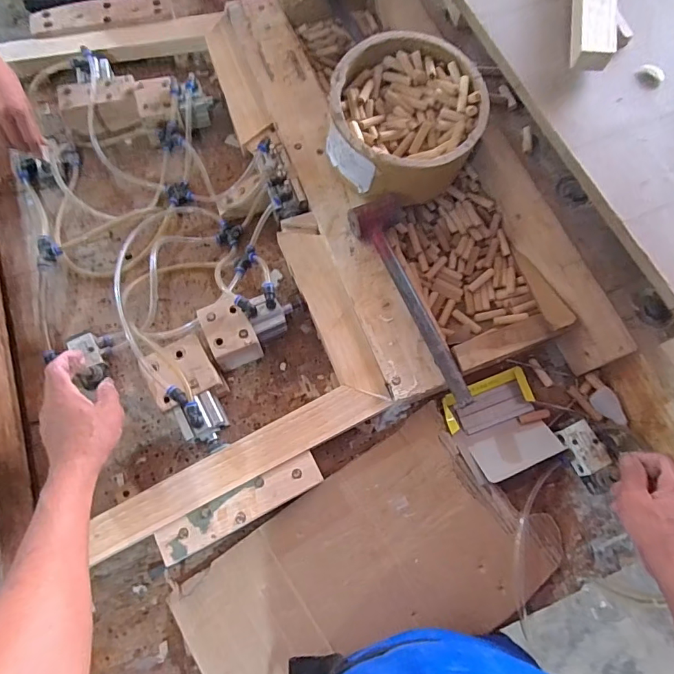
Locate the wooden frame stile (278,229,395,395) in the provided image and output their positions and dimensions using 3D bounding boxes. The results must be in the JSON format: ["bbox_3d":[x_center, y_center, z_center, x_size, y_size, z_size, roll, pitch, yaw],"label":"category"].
[{"bbox_3d":[-0.008,-0.040,0.649,0.061,0.020,0.280,-20,73,-8],"label":"wooden frame stile"}]

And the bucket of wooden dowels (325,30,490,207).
[{"bbox_3d":[0.101,-0.317,0.667,0.211,0.115,0.206,1,70,-3],"label":"bucket of wooden dowels"}]

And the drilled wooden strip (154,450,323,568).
[{"bbox_3d":[-0.118,0.212,0.561,0.208,0.015,0.044,-26,80,-12],"label":"drilled wooden strip"}]

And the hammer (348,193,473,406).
[{"bbox_3d":[0.101,-0.051,0.608,0.071,0.040,0.302,-17,72,-9],"label":"hammer"}]

